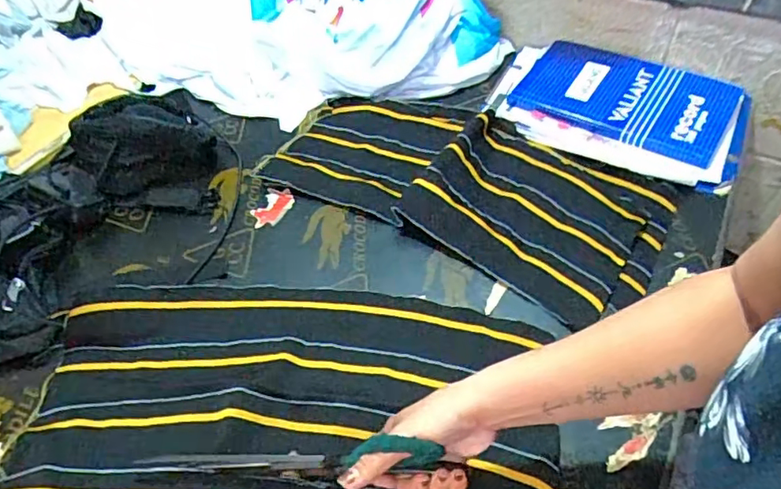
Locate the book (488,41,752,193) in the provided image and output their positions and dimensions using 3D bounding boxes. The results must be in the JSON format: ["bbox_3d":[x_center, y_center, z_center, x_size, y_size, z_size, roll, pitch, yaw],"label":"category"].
[{"bbox_3d":[0.328,-0.210,0.820,0.346,0.026,0.239,22,55,21],"label":"book"}]

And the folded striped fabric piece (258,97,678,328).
[{"bbox_3d":[0.090,-0.092,0.733,0.509,0.032,0.254,26,56,23],"label":"folded striped fabric piece"}]

